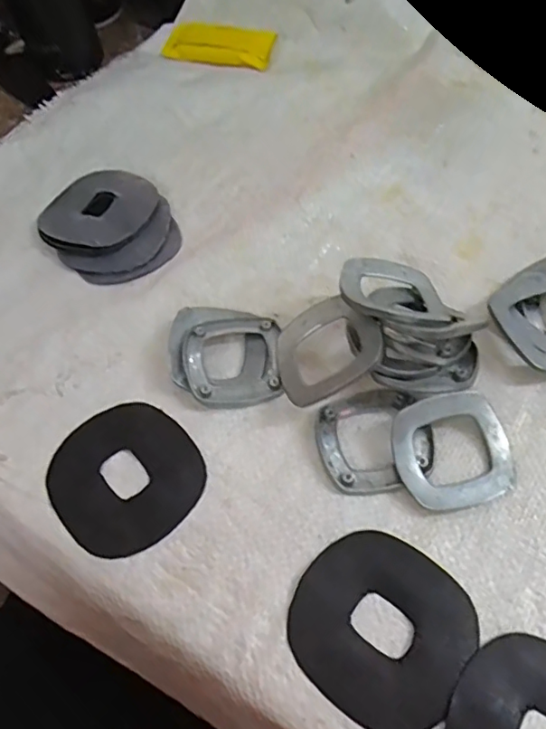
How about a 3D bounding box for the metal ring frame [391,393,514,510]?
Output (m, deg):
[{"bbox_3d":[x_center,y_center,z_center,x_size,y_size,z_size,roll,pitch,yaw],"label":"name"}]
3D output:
[{"bbox_3d":[0.095,0.045,0.292,0.060,0.006,0.059,-11,77,-5],"label":"metal ring frame"}]

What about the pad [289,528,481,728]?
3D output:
[{"bbox_3d":[0.050,0.119,0.257,0.077,0.004,0.076,30,66,21],"label":"pad"}]

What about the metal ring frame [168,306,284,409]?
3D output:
[{"bbox_3d":[-0.029,-0.006,0.334,0.063,0.015,0.066,-3,58,3],"label":"metal ring frame"}]

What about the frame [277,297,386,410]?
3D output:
[{"bbox_3d":[0.029,-0.006,0.308,0.061,0.010,0.059,-39,48,14],"label":"frame"}]

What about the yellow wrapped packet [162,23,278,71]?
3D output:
[{"bbox_3d":[-0.052,-0.290,0.503,0.100,0.014,0.044,11,60,11],"label":"yellow wrapped packet"}]

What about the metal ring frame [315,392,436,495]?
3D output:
[{"bbox_3d":[0.054,0.040,0.304,0.060,0.008,0.058,-18,59,-6],"label":"metal ring frame"}]

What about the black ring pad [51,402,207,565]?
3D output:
[{"bbox_3d":[-0.080,0.060,0.303,0.081,0.005,0.076,39,69,24],"label":"black ring pad"}]

